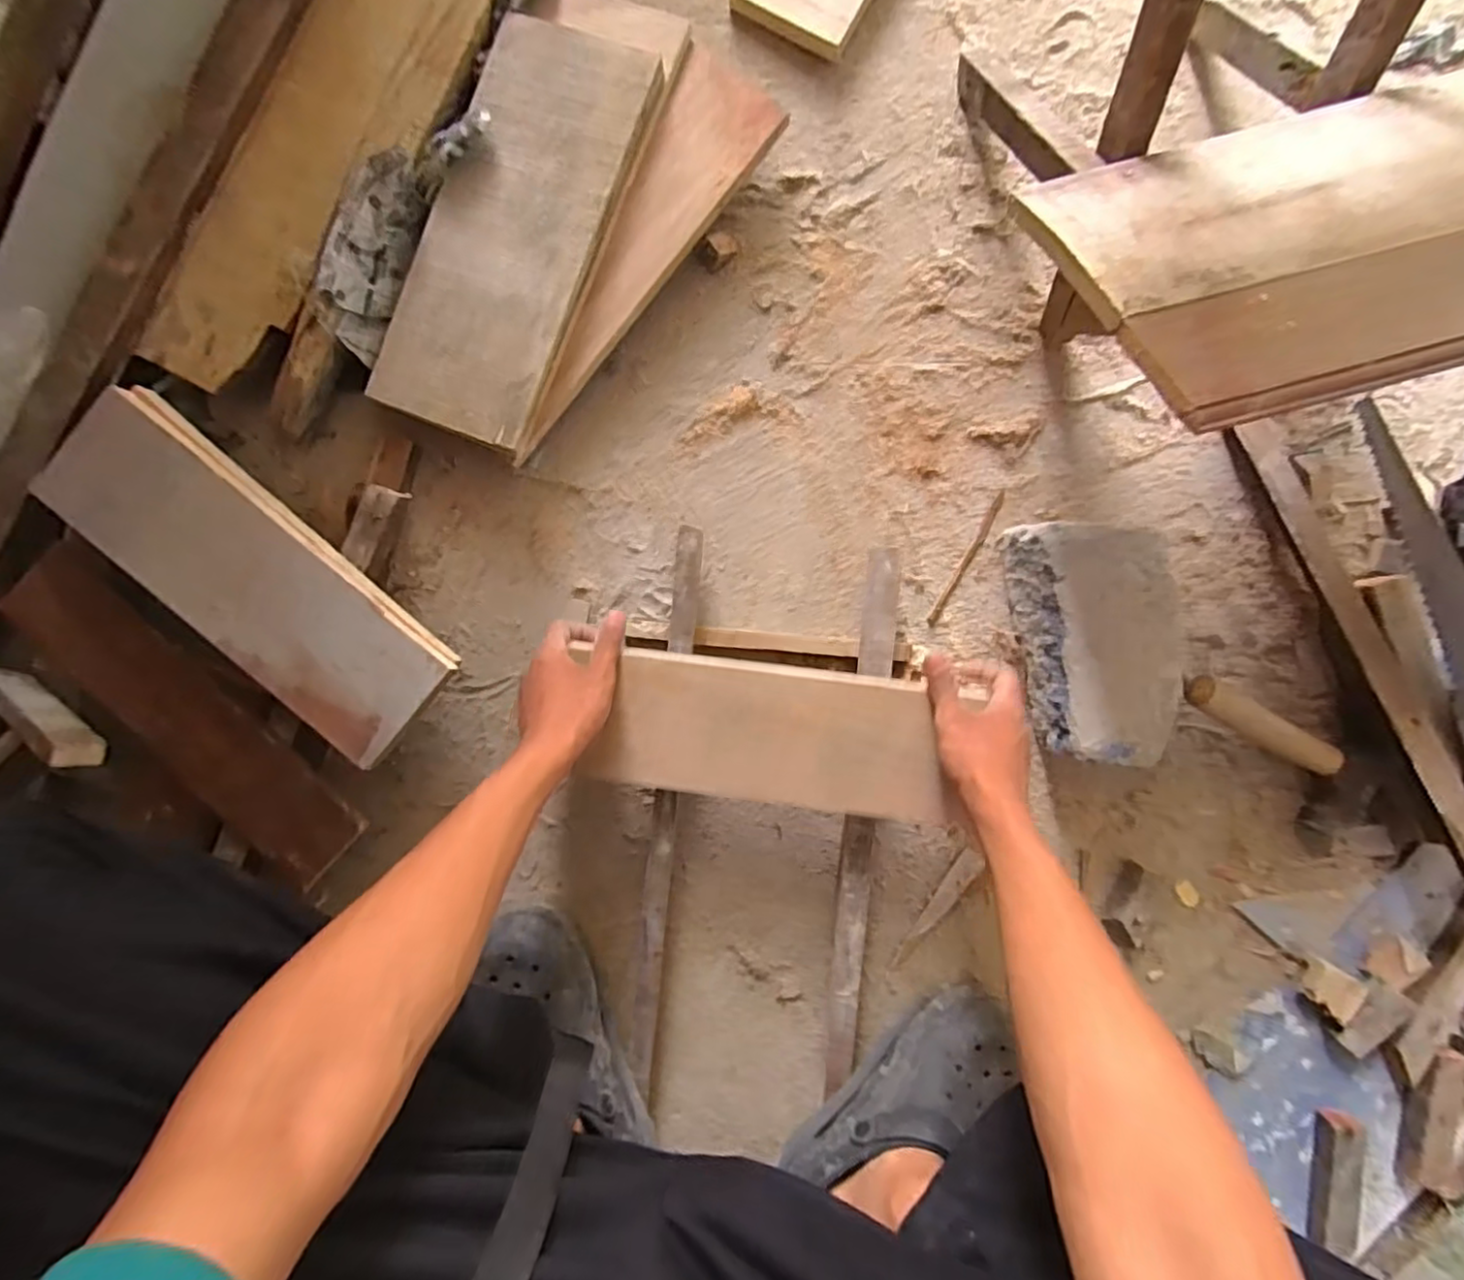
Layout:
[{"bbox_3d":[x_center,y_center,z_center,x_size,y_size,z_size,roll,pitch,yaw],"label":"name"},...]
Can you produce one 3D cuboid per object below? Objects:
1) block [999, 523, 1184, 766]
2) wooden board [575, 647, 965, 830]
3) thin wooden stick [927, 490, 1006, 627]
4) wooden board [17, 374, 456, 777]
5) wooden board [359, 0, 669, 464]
[{"bbox_3d":[0.318,0.000,0.571,0.109,0.078,0.212,-9,91,2],"label":"block"},{"bbox_3d":[0.040,0.081,0.542,0.292,0.019,0.115,9,91,-1],"label":"wooden board"},{"bbox_3d":[0.220,-0.075,0.607,0.010,0.004,0.138,29,92,1],"label":"thin wooden stick"},{"bbox_3d":[-0.402,-0.049,0.542,0.359,0.031,0.119,41,91,-1],"label":"wooden board"},{"bbox_3d":[-0.190,-0.352,0.566,0.149,0.025,0.350,21,92,-1],"label":"wooden board"}]

